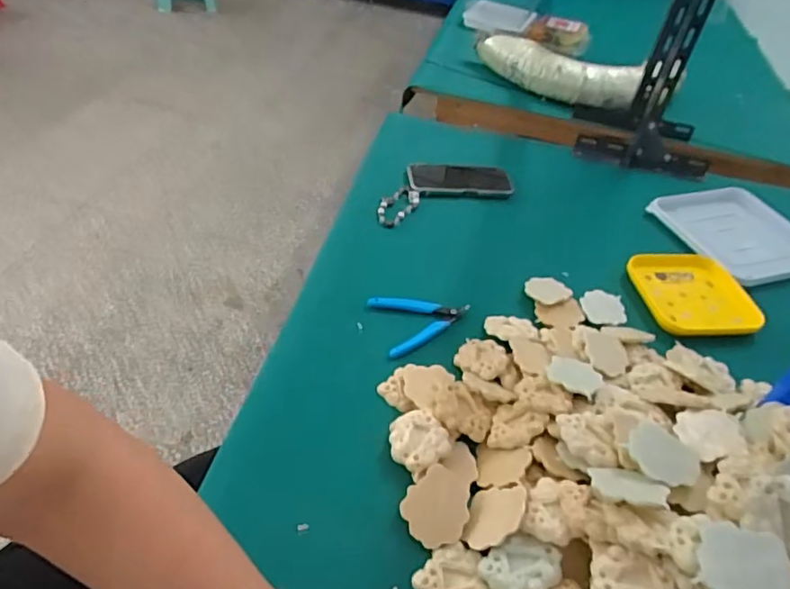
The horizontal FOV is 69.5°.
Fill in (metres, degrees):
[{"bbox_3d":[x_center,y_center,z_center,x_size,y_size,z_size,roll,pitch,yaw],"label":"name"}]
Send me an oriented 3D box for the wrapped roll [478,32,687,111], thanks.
[{"bbox_3d":[0.382,-0.485,1.259,0.438,0.075,0.118,18,43,12],"label":"wrapped roll"}]

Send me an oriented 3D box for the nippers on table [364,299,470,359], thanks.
[{"bbox_3d":[0.037,0.029,0.694,0.119,0.007,0.091,-10,45,-18],"label":"nippers on table"}]

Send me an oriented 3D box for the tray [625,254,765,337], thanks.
[{"bbox_3d":[0.413,-0.003,0.779,0.146,0.016,0.148,-1,43,-9],"label":"tray"}]

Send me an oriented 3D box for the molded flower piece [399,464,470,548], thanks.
[{"bbox_3d":[0.038,0.188,0.512,0.056,0.015,0.066,23,45,17],"label":"molded flower piece"}]

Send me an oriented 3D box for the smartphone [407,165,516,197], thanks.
[{"bbox_3d":[0.106,-0.191,0.938,0.166,0.010,0.081,3,42,-5],"label":"smartphone"}]

